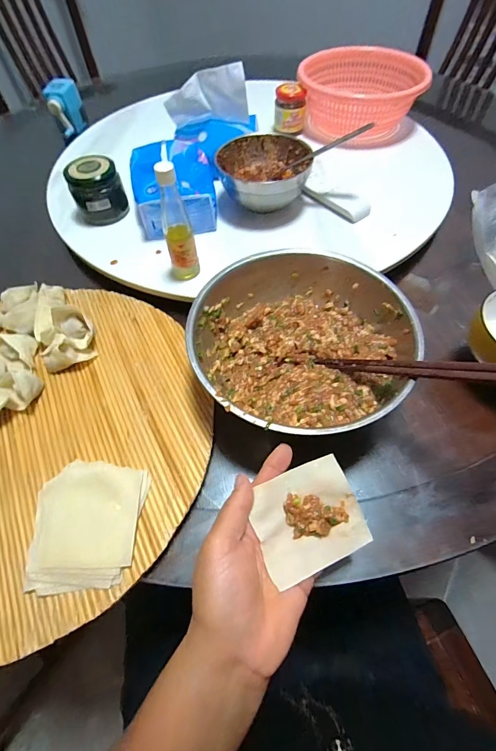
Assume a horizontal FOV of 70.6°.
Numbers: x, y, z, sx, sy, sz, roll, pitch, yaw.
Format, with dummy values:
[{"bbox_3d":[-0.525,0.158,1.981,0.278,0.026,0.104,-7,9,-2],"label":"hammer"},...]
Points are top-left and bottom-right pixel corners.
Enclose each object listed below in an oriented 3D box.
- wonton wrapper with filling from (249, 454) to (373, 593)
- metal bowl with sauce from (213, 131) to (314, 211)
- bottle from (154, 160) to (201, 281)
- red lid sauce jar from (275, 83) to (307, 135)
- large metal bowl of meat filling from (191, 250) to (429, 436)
[{"bbox_3d":[0.047,0.110,0.274,0.081,0.014,0.072,-22,64,-12],"label":"wonton wrapper with filling"},{"bbox_3d":[0.023,-0.297,0.529,0.133,0.069,0.116,-13,60,-5],"label":"metal bowl with sauce"},{"bbox_3d":[-0.082,-0.173,0.414,0.034,0.138,0.031,-10,59,-5],"label":"bottle"},{"bbox_3d":[0.077,-0.484,0.637,0.053,0.063,0.051,0,61,0],"label":"red lid sauce jar"},{"bbox_3d":[0.053,-0.036,0.374,0.215,0.079,0.202,-1,58,1],"label":"large metal bowl of meat filling"}]

